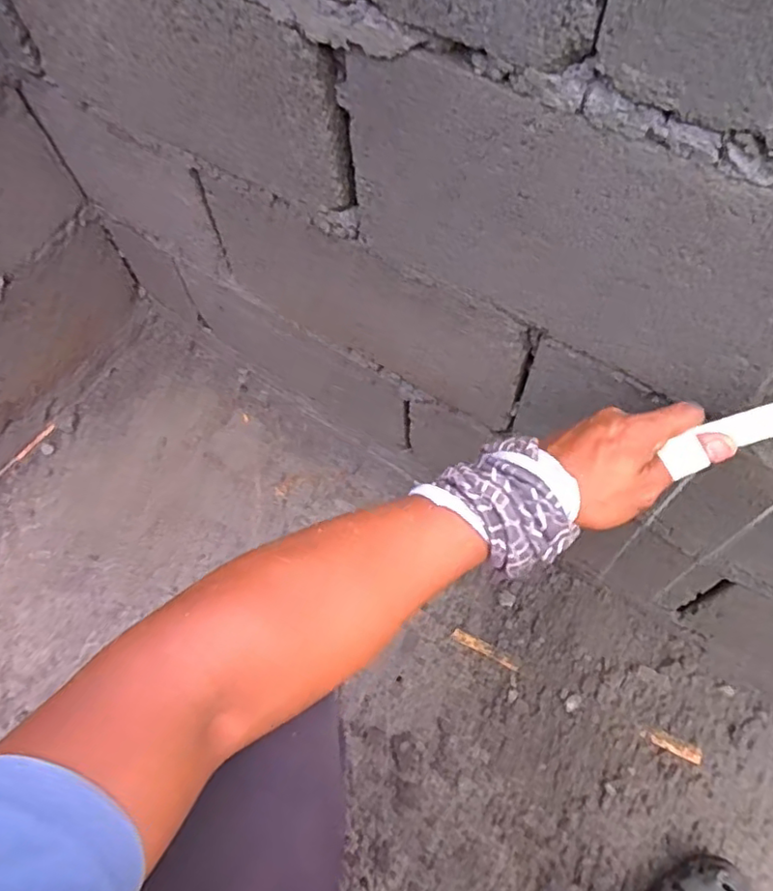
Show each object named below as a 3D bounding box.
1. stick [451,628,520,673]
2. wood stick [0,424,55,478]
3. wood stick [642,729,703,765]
[{"bbox_3d":[0.135,0.277,0.840,0.095,0.004,0.016,25,68,15],"label":"stick"},{"bbox_3d":[-0.585,0.009,1.003,0.010,0.011,0.115,31,70,17],"label":"wood stick"},{"bbox_3d":[0.359,0.375,0.774,0.073,0.005,0.019,21,67,13],"label":"wood stick"}]

